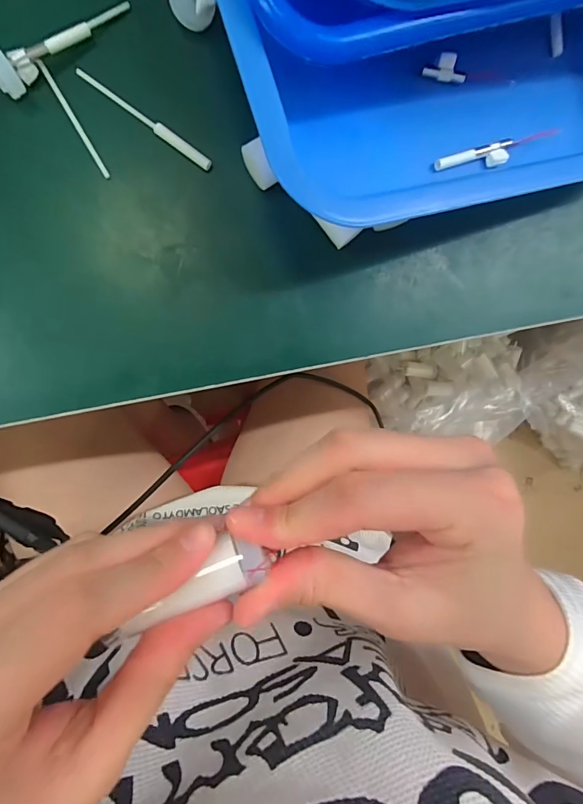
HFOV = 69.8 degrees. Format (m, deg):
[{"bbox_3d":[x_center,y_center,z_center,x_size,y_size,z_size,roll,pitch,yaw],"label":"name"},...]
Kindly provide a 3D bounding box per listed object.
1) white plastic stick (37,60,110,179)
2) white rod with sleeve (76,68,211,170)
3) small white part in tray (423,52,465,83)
[{"bbox_3d":[-0.104,-0.134,0.200,0.004,0.004,0.056,-31,95,-5],"label":"white plastic stick"},{"bbox_3d":[-0.071,-0.138,0.202,0.073,0.004,0.006,34,88,-7],"label":"white rod with sleeve"},{"bbox_3d":[0.074,-0.161,0.201,0.022,0.005,0.010,0,92,-7],"label":"small white part in tray"}]

